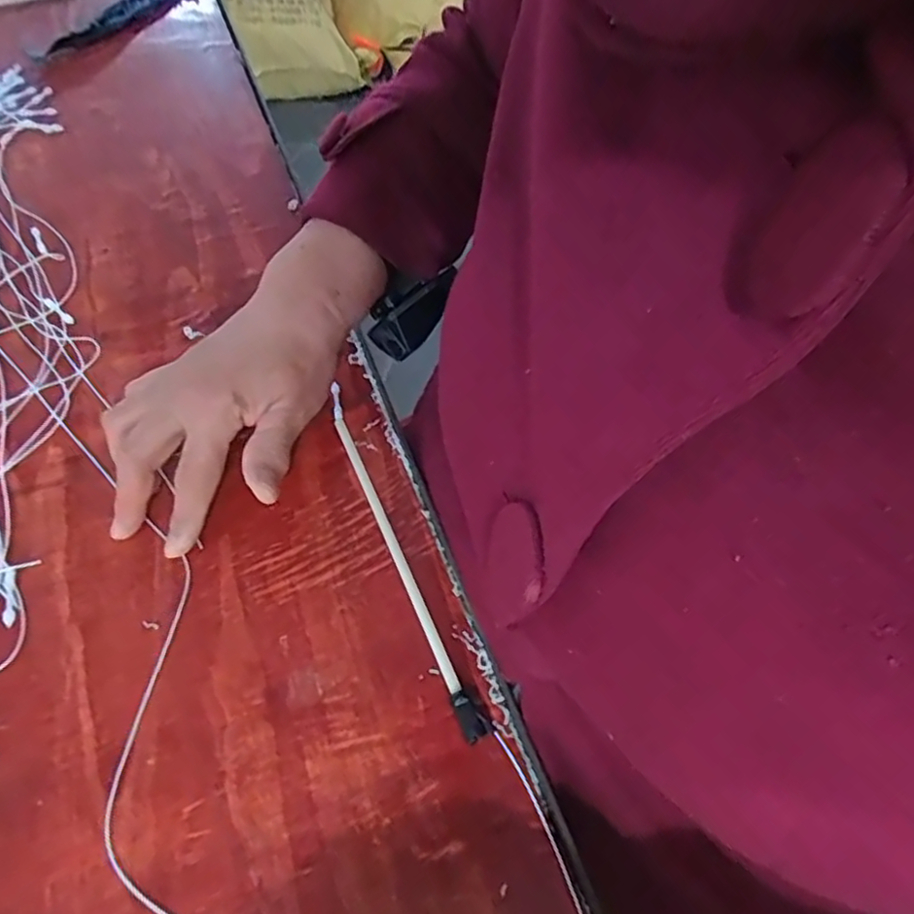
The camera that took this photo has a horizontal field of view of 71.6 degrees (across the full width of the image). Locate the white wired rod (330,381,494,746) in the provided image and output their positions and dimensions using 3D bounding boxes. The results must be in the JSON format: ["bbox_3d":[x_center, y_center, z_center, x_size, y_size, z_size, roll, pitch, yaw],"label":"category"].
[{"bbox_3d":[-0.036,0.045,0.350,0.013,0.010,0.222,-20,60,-16],"label":"white wired rod"}]

